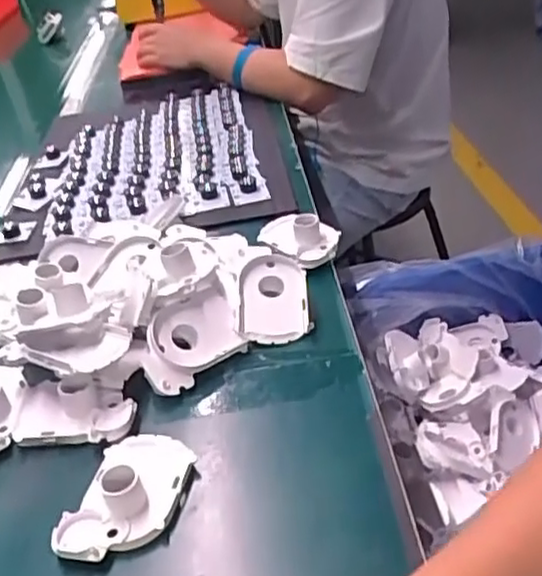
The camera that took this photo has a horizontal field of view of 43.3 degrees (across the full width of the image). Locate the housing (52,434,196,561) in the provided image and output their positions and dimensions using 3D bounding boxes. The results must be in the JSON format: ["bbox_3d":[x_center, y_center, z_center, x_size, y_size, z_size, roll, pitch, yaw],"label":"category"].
[{"bbox_3d":[-0.099,0.140,0.471,0.067,0.033,0.101,3,36,18],"label":"housing"}]

